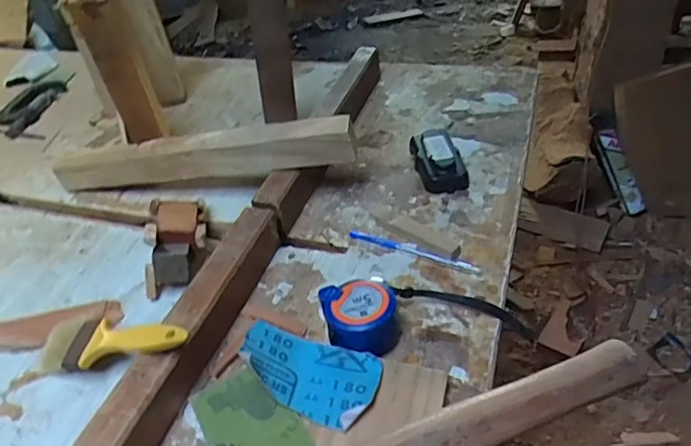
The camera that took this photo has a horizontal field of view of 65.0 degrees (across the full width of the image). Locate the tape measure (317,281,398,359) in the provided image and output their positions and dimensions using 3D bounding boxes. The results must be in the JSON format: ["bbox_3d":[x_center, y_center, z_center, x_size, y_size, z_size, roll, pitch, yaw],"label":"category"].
[{"bbox_3d":[0.013,0.082,0.459,0.062,0.045,0.055,-6,39,2],"label":"tape measure"}]

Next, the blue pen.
[{"bbox_3d":[0.066,0.028,0.543,0.142,0.007,0.012,17,45,27],"label":"blue pen"}]

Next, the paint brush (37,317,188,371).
[{"bbox_3d":[-0.193,0.095,0.447,0.171,0.021,0.045,-11,34,31],"label":"paint brush"}]

